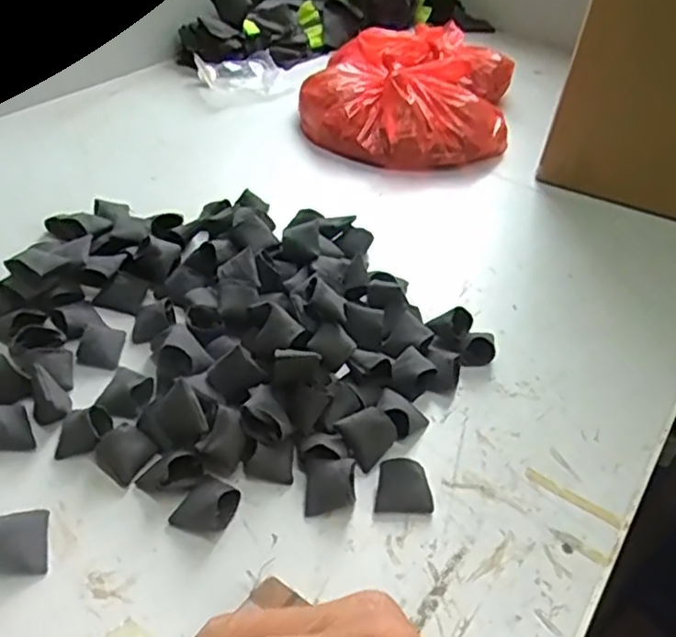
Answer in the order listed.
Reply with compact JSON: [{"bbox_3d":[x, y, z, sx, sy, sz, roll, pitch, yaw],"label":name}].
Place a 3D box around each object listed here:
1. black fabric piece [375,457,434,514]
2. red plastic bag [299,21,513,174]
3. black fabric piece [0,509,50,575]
[{"bbox_3d":[0.049,0.123,0.502,0.042,0.022,0.033,0,41,-8],"label":"black fabric piece"},{"bbox_3d":[0.107,-0.344,1.010,0.289,0.089,0.383,10,40,3],"label":"red plastic bag"},{"bbox_3d":[-0.205,0.142,0.441,0.034,0.020,0.042,-6,42,-15],"label":"black fabric piece"}]

